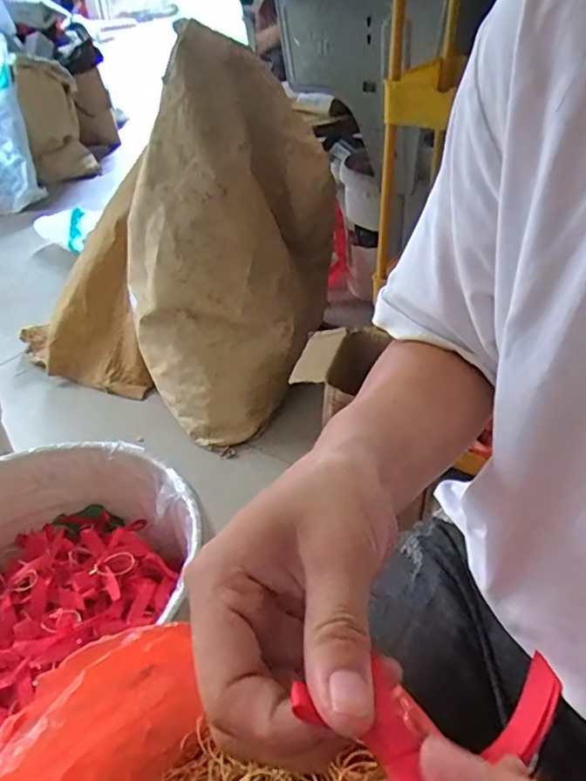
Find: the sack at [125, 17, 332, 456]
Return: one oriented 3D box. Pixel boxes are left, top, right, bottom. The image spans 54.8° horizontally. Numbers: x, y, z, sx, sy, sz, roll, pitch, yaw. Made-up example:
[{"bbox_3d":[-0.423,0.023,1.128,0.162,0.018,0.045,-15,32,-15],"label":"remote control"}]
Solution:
[{"bbox_3d":[-0.093,-0.255,1.032,0.374,0.604,0.230,-31,45,-34],"label":"sack"}]

